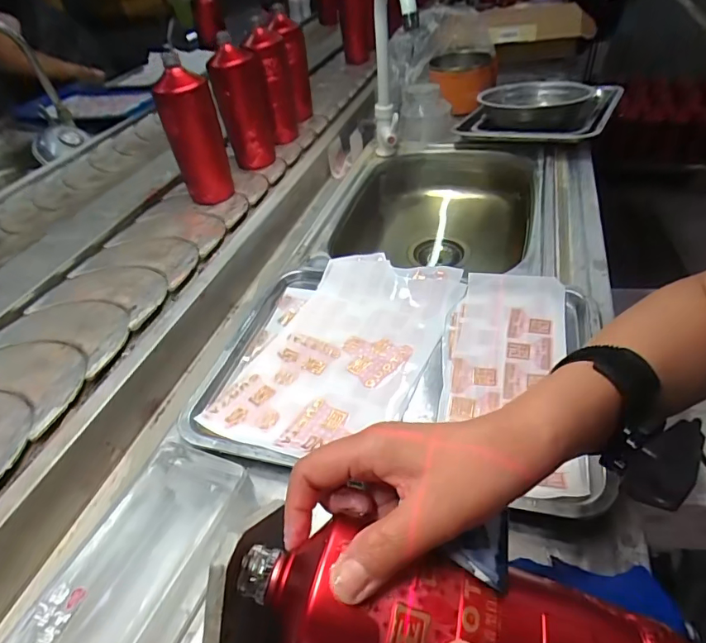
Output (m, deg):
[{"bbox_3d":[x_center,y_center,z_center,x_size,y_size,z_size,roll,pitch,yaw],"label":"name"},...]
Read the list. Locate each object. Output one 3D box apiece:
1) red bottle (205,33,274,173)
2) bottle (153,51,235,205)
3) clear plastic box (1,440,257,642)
[{"bbox_3d":[-0.197,-0.385,0.849,0.094,0.190,0.078,-6,43,-8],"label":"red bottle"},{"bbox_3d":[-0.242,-0.290,0.752,0.060,0.199,0.065,26,48,24],"label":"bottle"},{"bbox_3d":[-0.150,0.176,0.350,0.098,0.042,0.178,16,45,16],"label":"clear plastic box"}]

